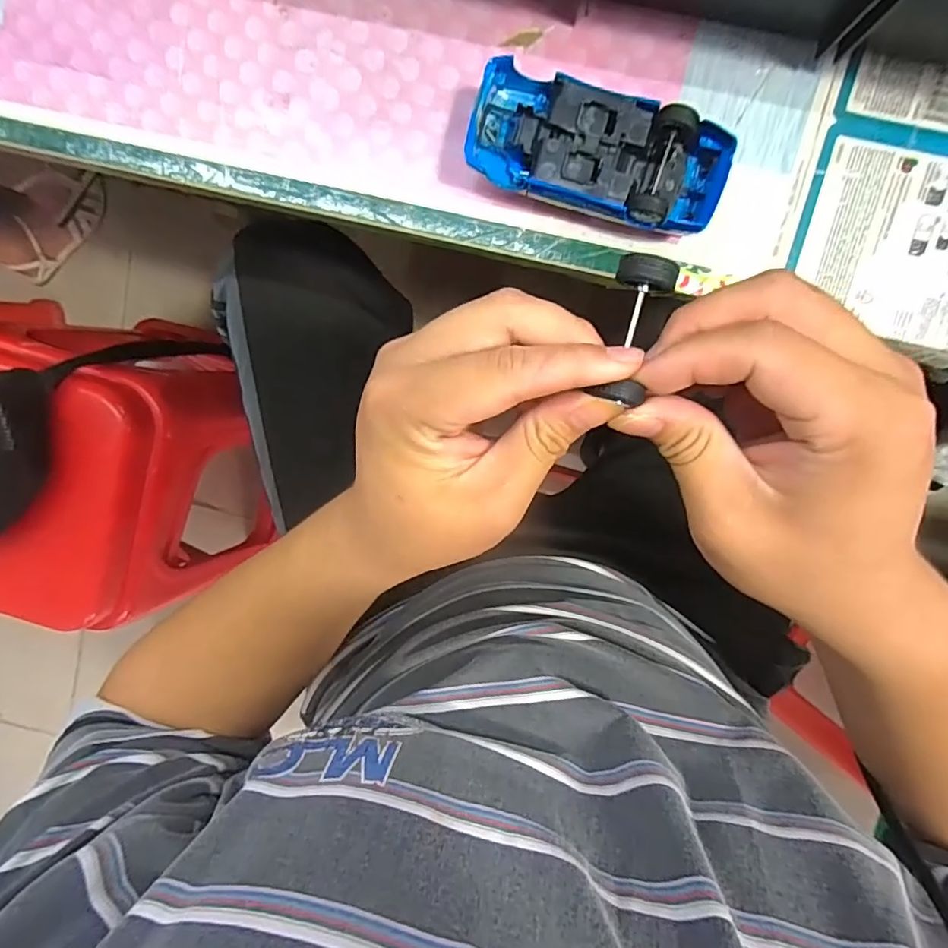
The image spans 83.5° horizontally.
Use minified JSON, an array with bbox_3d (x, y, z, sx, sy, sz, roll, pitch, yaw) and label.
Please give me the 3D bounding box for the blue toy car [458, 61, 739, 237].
[{"bbox_3d":[0.064,-0.166,0.284,0.130,0.040,0.055,20,99,1],"label":"blue toy car"}]

